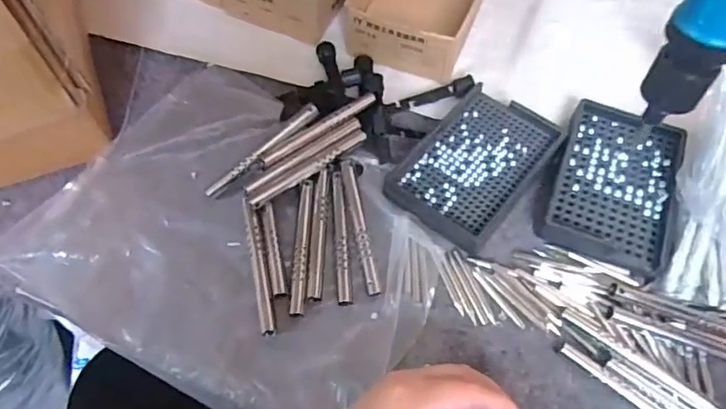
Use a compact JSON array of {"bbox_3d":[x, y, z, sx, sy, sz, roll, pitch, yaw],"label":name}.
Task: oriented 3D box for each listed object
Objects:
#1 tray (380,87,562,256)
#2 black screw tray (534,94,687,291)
[{"bbox_3d":[0.090,-0.034,0.436,0.089,0.019,0.137,34,65,17],"label":"tray"},{"bbox_3d":[0.199,-0.019,0.428,0.089,0.026,0.143,23,62,11],"label":"black screw tray"}]

